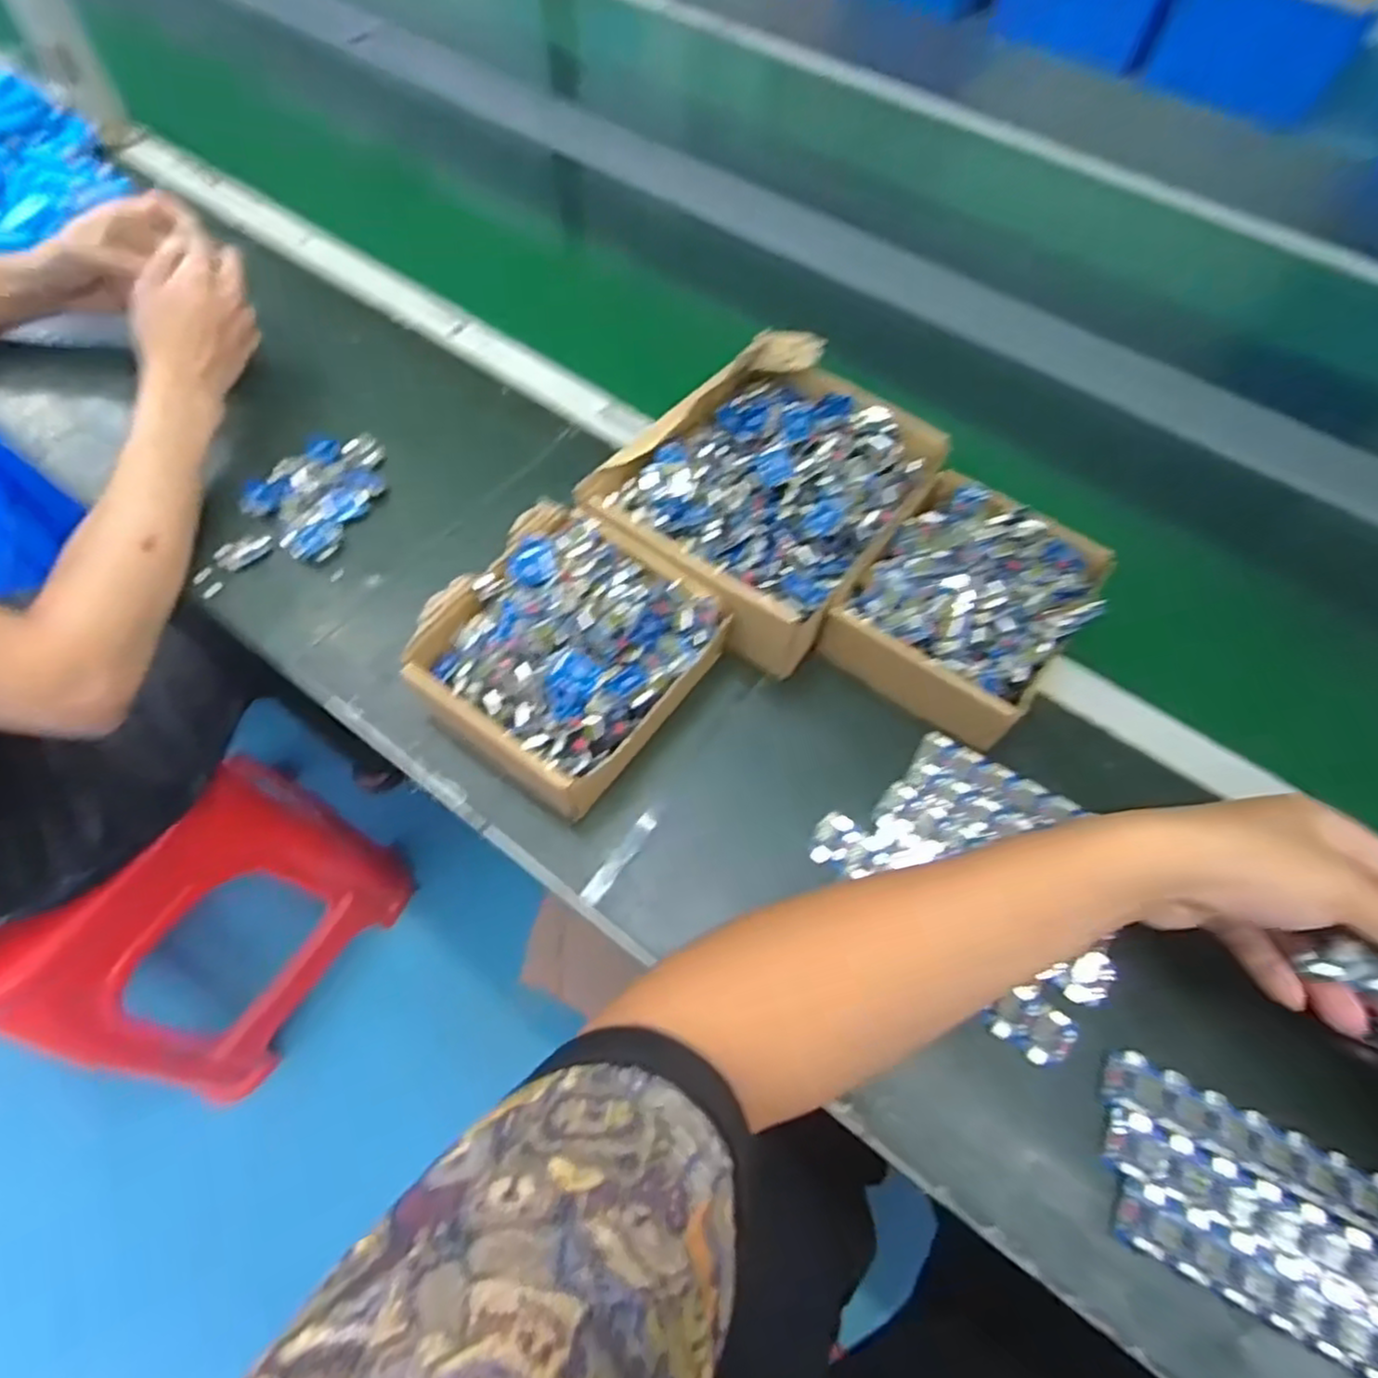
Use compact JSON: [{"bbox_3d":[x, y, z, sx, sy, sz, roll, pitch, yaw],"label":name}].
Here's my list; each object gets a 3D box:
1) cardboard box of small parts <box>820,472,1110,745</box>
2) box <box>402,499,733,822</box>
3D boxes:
[{"bbox_3d":[0.190,-0.059,0.488,0.136,0.057,0.166,34,65,14],"label":"cardboard box of small parts"},{"bbox_3d":[-0.078,-0.023,0.459,0.158,0.066,0.162,34,65,14],"label":"box"}]

